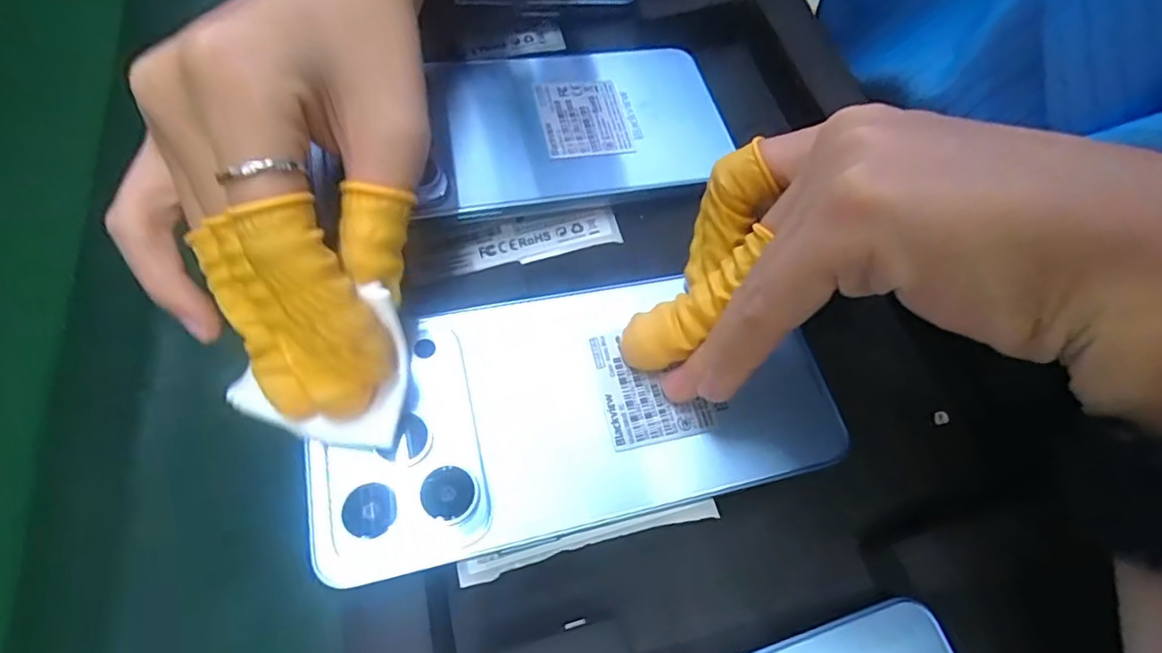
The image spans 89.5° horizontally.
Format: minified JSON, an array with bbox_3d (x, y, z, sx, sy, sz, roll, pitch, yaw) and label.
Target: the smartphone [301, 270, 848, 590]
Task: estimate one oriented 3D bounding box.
[{"bbox_3d":[0.000,0.023,0.183,0.158,0.008,0.074,-11,65,-13],"label":"smartphone"}]

